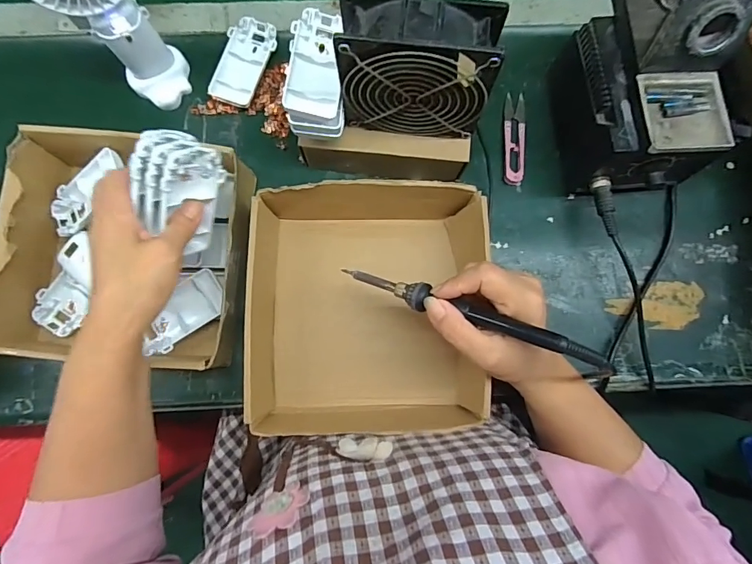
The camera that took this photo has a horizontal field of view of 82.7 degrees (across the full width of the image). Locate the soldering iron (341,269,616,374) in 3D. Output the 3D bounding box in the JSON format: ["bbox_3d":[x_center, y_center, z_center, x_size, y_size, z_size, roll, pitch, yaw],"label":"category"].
[{"bbox_3d":[0.062,0.022,0.322,0.213,0.018,0.020,19,81,27],"label":"soldering iron"}]

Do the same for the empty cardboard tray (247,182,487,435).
[{"bbox_3d":[-0.006,0.019,0.401,0.220,0.074,0.233,-3,82,-1],"label":"empty cardboard tray"}]

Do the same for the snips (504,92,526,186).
[{"bbox_3d":[0.149,-0.154,0.456,0.022,0.012,0.103,4,82,0],"label":"snips"}]

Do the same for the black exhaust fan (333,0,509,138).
[{"bbox_3d":[0.032,-0.169,0.348,0.117,0.116,0.045,5,82,0],"label":"black exhaust fan"}]

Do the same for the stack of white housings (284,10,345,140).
[{"bbox_3d":[-0.053,-0.181,0.379,0.047,0.044,0.100,-1,82,-1],"label":"stack of white housings"}]

